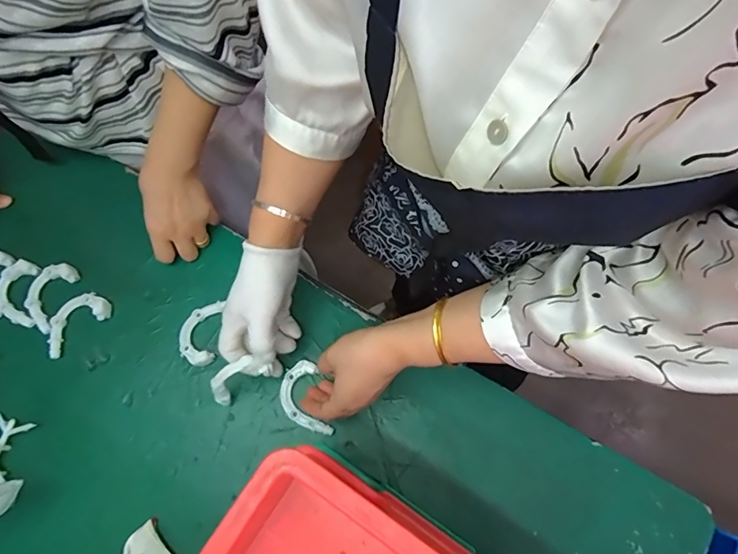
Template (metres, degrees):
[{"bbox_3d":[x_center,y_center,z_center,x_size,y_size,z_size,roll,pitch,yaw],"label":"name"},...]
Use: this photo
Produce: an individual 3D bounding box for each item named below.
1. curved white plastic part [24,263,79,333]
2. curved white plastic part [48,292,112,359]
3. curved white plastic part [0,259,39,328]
[{"bbox_3d":[-0.386,0.021,0.539,0.047,0.018,0.080,18,71,5],"label":"curved white plastic part"},{"bbox_3d":[-0.349,0.050,0.531,0.083,0.016,0.045,-40,76,-13],"label":"curved white plastic part"},{"bbox_3d":[-0.423,0.020,0.536,0.044,0.016,0.078,-4,71,-2],"label":"curved white plastic part"}]

